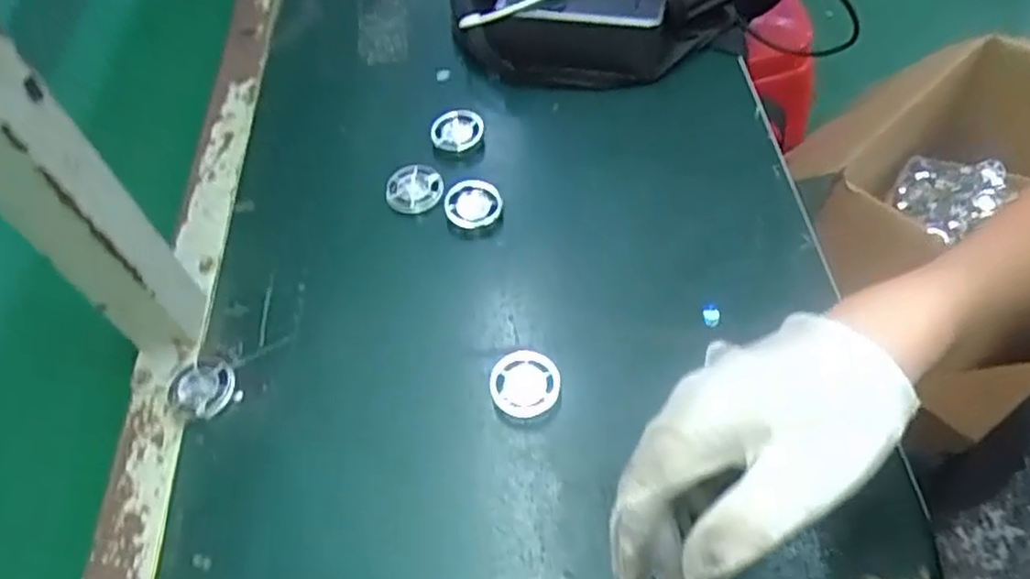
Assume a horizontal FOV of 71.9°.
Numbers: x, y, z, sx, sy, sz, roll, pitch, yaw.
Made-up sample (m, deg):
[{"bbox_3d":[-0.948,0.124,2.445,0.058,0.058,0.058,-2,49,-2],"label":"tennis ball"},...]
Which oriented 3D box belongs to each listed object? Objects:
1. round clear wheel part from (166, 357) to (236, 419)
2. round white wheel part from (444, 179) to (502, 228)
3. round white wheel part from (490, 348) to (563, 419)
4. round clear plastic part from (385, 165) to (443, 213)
[{"bbox_3d":[-0.189,0.058,0.420,0.043,0.011,0.038,5,53,3],"label":"round clear wheel part"},{"bbox_3d":[-0.029,-0.058,0.489,0.038,0.015,0.038,0,53,0],"label":"round white wheel part"},{"bbox_3d":[0.006,0.056,0.409,0.039,0.017,0.038,0,53,0],"label":"round white wheel part"},{"bbox_3d":[-0.072,-0.072,0.505,0.039,0.009,0.039,0,53,0],"label":"round clear plastic part"}]

